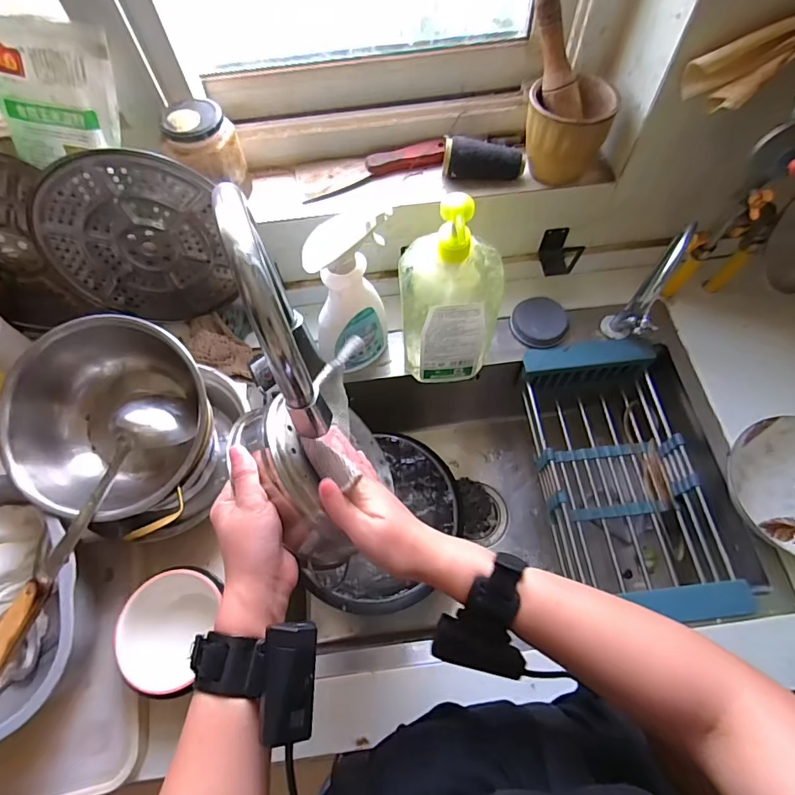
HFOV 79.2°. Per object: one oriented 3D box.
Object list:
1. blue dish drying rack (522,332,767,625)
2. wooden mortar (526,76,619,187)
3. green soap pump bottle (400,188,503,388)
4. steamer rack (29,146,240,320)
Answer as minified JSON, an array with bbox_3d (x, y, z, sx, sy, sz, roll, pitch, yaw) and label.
[{"bbox_3d":[0.303,0.108,0.675,0.188,0.099,0.373,-7,65,-1],"label":"blue dish drying rack"},{"bbox_3d":[0.206,-0.329,0.593,0.096,0.088,0.084,16,66,9],"label":"wooden mortar"},{"bbox_3d":[0.062,-0.116,0.575,0.112,0.271,0.071,-6,65,-1],"label":"green soap pump bottle"},{"bbox_3d":[-0.338,-0.196,0.631,0.212,0.243,0.013,-5,54,-10],"label":"steamer rack"}]

